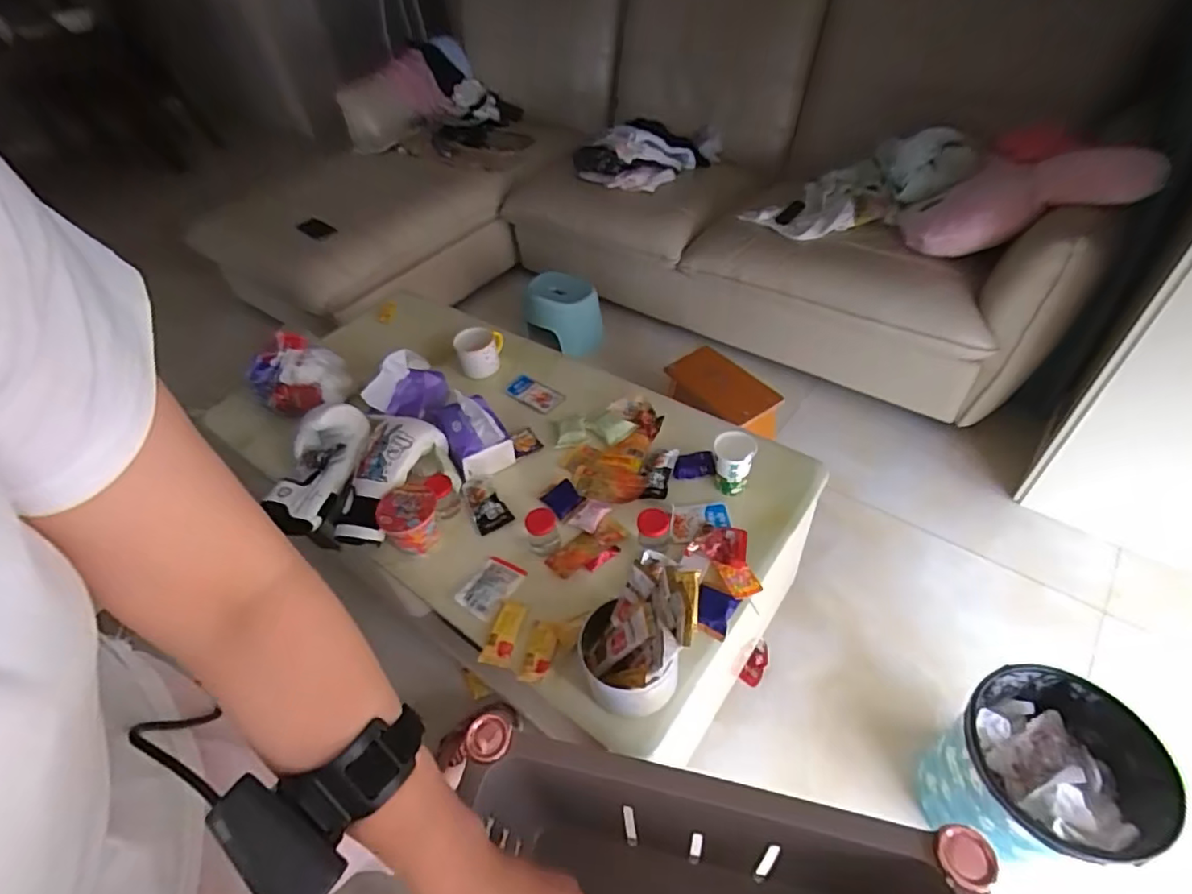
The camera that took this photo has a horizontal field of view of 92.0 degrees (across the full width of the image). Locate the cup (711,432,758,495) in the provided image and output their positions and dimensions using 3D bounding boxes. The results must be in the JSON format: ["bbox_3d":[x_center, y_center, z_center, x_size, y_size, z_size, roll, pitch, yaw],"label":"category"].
[{"bbox_3d":[0.225,0.027,0.947,0.060,0.102,0.061,-3,47,3],"label":"cup"}]

